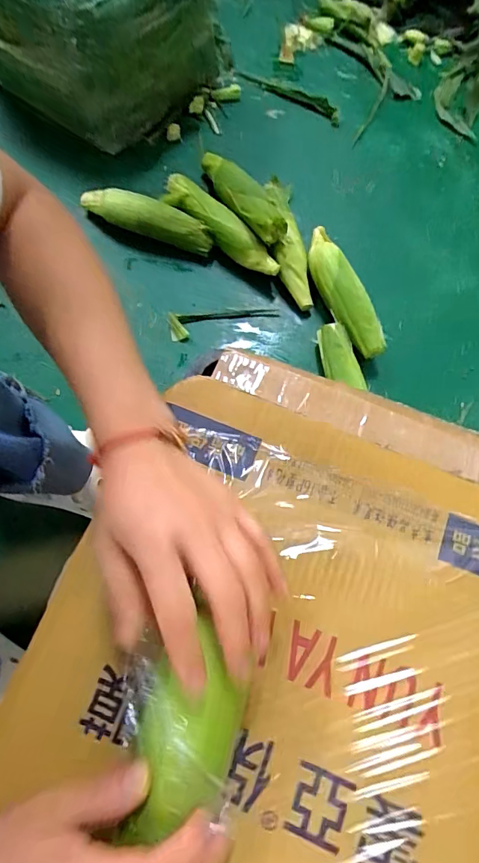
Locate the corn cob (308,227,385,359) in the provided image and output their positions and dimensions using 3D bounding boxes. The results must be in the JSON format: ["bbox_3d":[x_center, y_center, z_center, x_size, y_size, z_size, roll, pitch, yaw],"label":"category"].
[{"bbox_3d":[0.157,-0.216,0.703,0.056,0.062,0.229,-20,72,-7],"label":"corn cob"}]

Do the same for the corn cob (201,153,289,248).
[{"bbox_3d":[-0.001,-0.399,0.748,0.052,0.047,0.252,-25,59,-9],"label":"corn cob"}]

